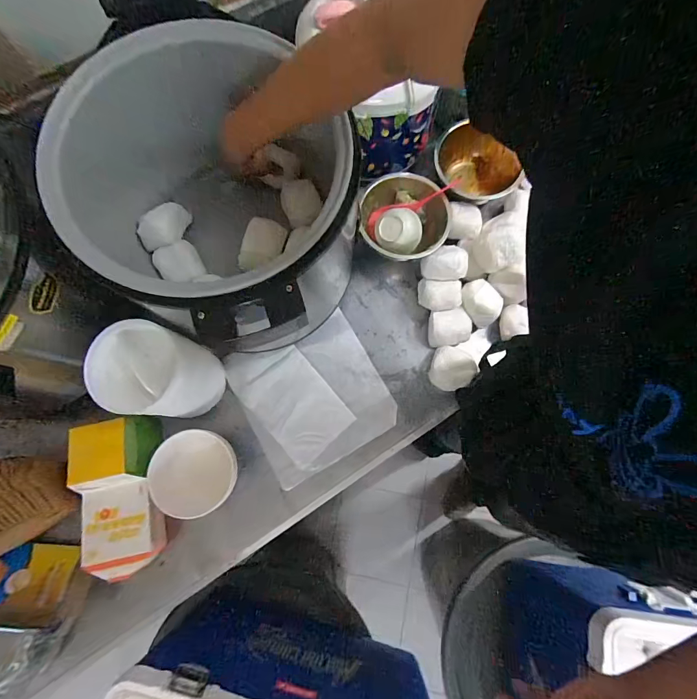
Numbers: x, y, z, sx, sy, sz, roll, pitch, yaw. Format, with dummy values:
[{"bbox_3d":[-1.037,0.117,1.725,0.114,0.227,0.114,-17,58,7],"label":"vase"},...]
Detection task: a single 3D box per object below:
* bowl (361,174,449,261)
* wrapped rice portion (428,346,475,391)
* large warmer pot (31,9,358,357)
[{"bbox_3d":[0.108,-0.242,0.711,0.168,0.064,0.163,2,77,-1],"label":"bowl"},{"bbox_3d":[0.188,0.036,0.689,0.075,0.039,0.077,0,77,-1],"label":"wrapped rice portion"},{"bbox_3d":[-0.173,-0.188,0.573,0.338,0.328,0.337,0,77,-1],"label":"large warmer pot"}]

